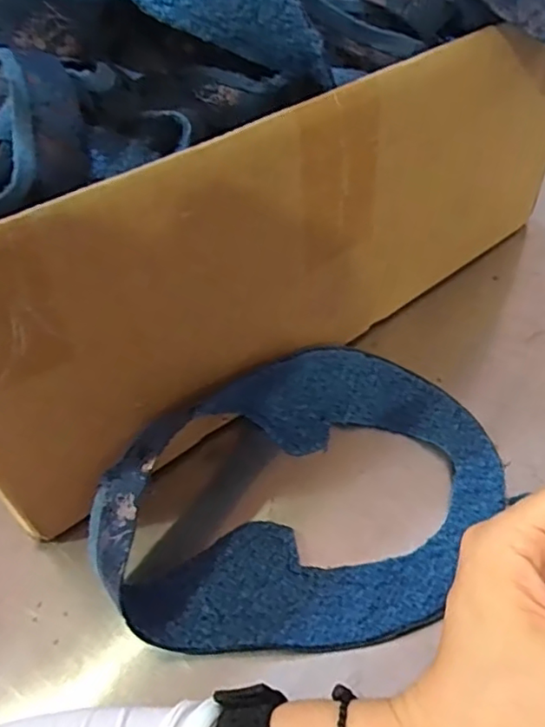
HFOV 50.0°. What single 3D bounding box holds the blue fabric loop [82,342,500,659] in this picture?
[{"bbox_3d":[0.024,0.073,0.334,0.234,0.066,0.161,-31,52,-23],"label":"blue fabric loop"}]

